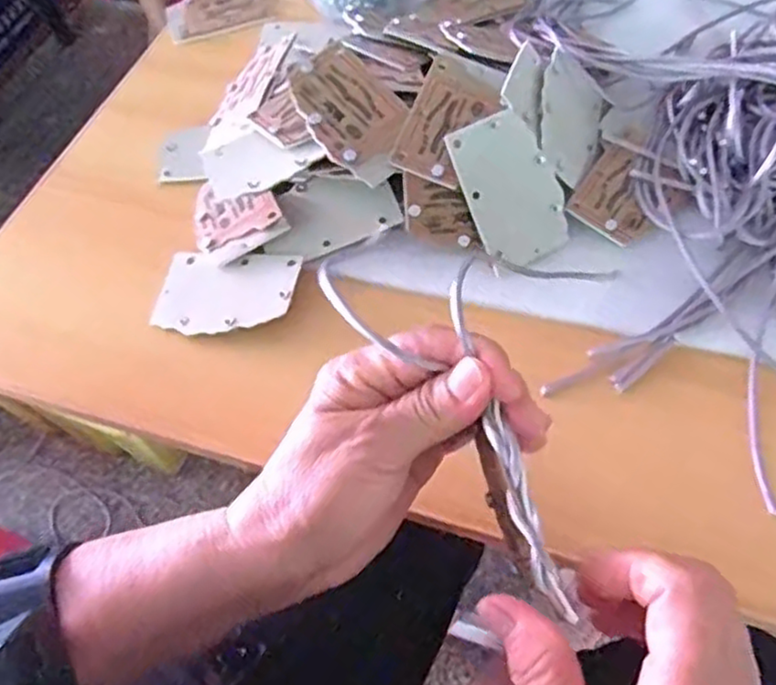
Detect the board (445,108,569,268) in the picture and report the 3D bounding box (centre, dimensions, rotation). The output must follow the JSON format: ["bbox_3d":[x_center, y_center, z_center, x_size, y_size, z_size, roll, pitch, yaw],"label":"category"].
[{"bbox_3d":[0.071,-0.088,0.401,0.054,0.084,0.005,-29,17,-9],"label":"board"}]

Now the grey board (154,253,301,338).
[{"bbox_3d":[-0.096,-0.029,0.412,0.085,0.004,0.052,2,64,14],"label":"grey board"}]

